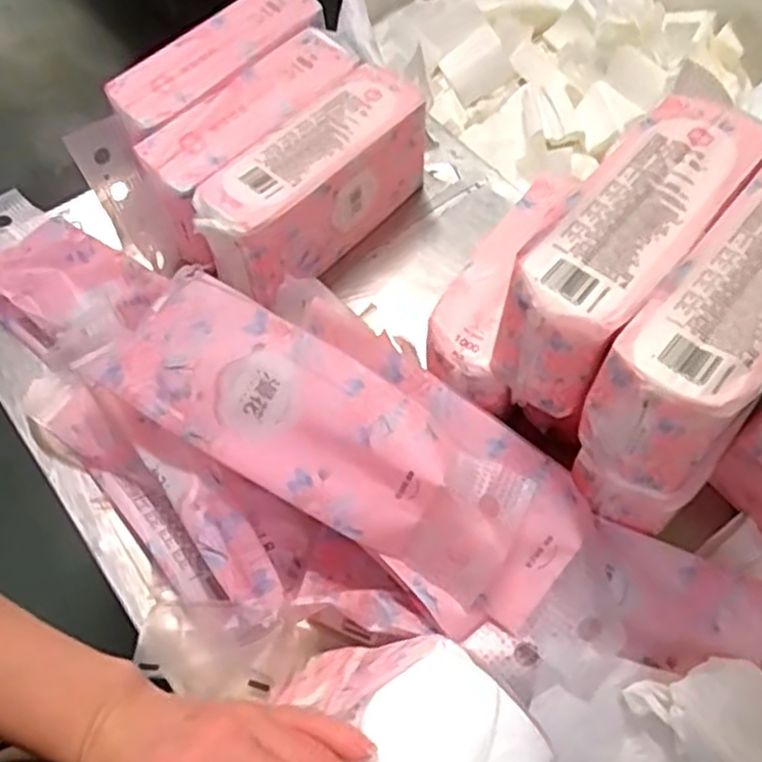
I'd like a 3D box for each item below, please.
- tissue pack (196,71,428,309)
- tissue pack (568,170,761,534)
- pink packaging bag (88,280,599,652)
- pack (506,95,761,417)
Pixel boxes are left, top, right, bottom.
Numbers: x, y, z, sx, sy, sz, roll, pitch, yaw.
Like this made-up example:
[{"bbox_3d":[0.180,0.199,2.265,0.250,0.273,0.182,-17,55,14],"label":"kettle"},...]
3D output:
[{"bbox_3d":[-0.071,-0.205,0.780,0.094,0.129,0.272,35,66,18],"label":"tissue pack"},{"bbox_3d":[0.253,-0.026,0.552,0.099,0.167,0.252,37,67,19],"label":"tissue pack"},{"bbox_3d":[-0.033,0.036,0.591,0.402,0.085,0.153,29,65,16],"label":"pink packaging bag"},{"bbox_3d":[0.185,-0.098,0.563,0.089,0.113,0.244,35,66,18],"label":"pack"}]

